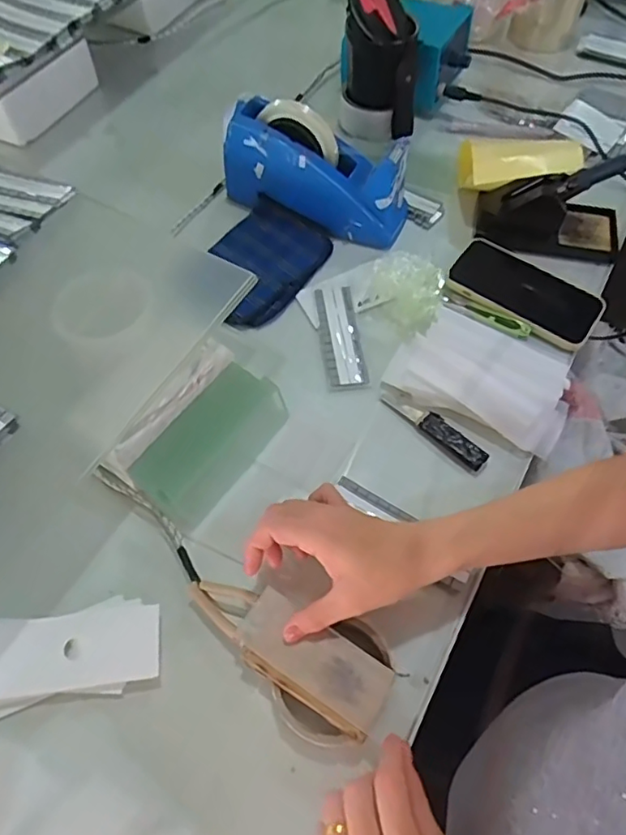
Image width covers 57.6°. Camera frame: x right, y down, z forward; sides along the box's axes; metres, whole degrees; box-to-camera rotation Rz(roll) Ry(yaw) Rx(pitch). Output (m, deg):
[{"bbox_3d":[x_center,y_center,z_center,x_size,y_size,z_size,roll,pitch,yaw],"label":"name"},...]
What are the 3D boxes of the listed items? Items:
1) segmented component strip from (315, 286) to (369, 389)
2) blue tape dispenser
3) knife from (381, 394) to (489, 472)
[{"bbox_3d":[0.028,-0.086,0.596,0.042,0.007,0.131,-5,61,-4],"label":"segmented component strip"},{"bbox_3d":[0.004,-0.280,0.645,0.212,0.105,0.067,21,63,10],"label":"blue tape dispenser"},{"bbox_3d":[0.116,0.008,0.543,0.113,0.010,0.020,38,67,18],"label":"knife"}]

